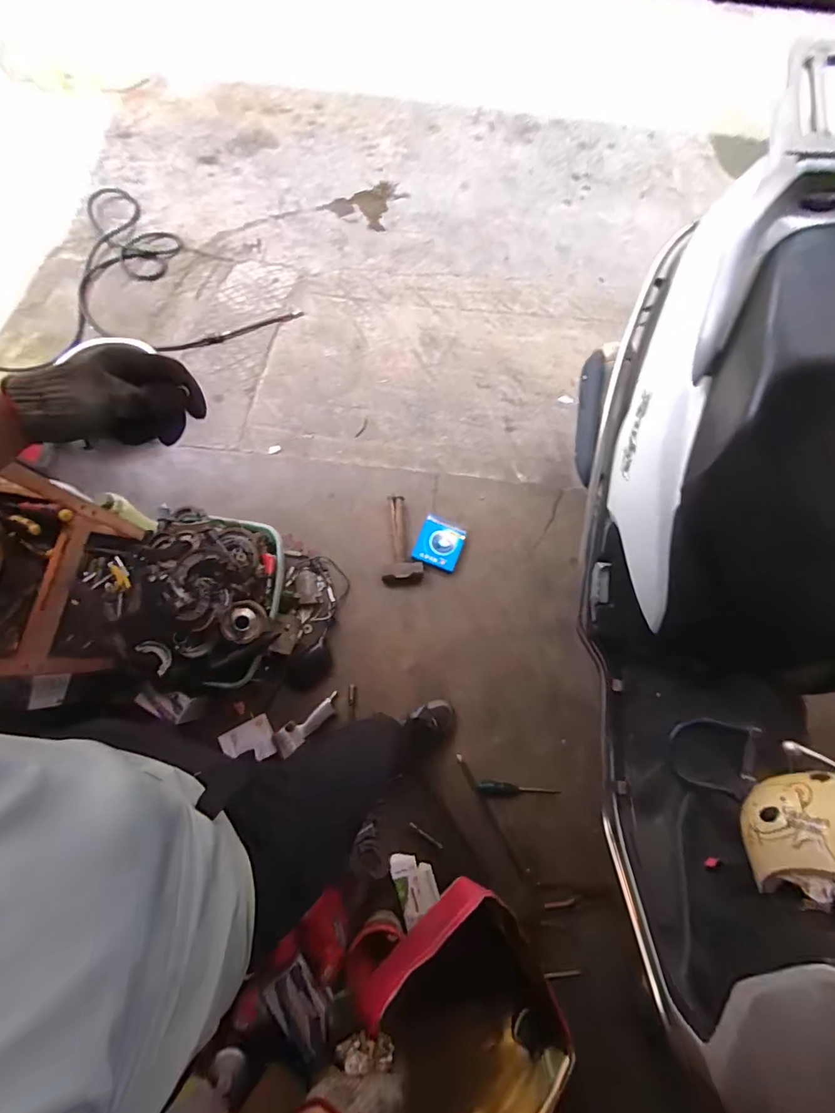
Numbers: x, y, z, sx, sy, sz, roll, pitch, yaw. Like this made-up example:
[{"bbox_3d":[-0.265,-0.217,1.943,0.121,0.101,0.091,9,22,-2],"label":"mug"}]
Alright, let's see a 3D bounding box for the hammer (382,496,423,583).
[{"bbox_3d":[-0.059,-0.054,1.407,0.118,0.056,0.261,-7,72,-4],"label":"hammer"}]

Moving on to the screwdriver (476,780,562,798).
[{"bbox_3d":[0.282,0.650,1.255,0.229,0.034,0.043,5,77,0],"label":"screwdriver"}]

